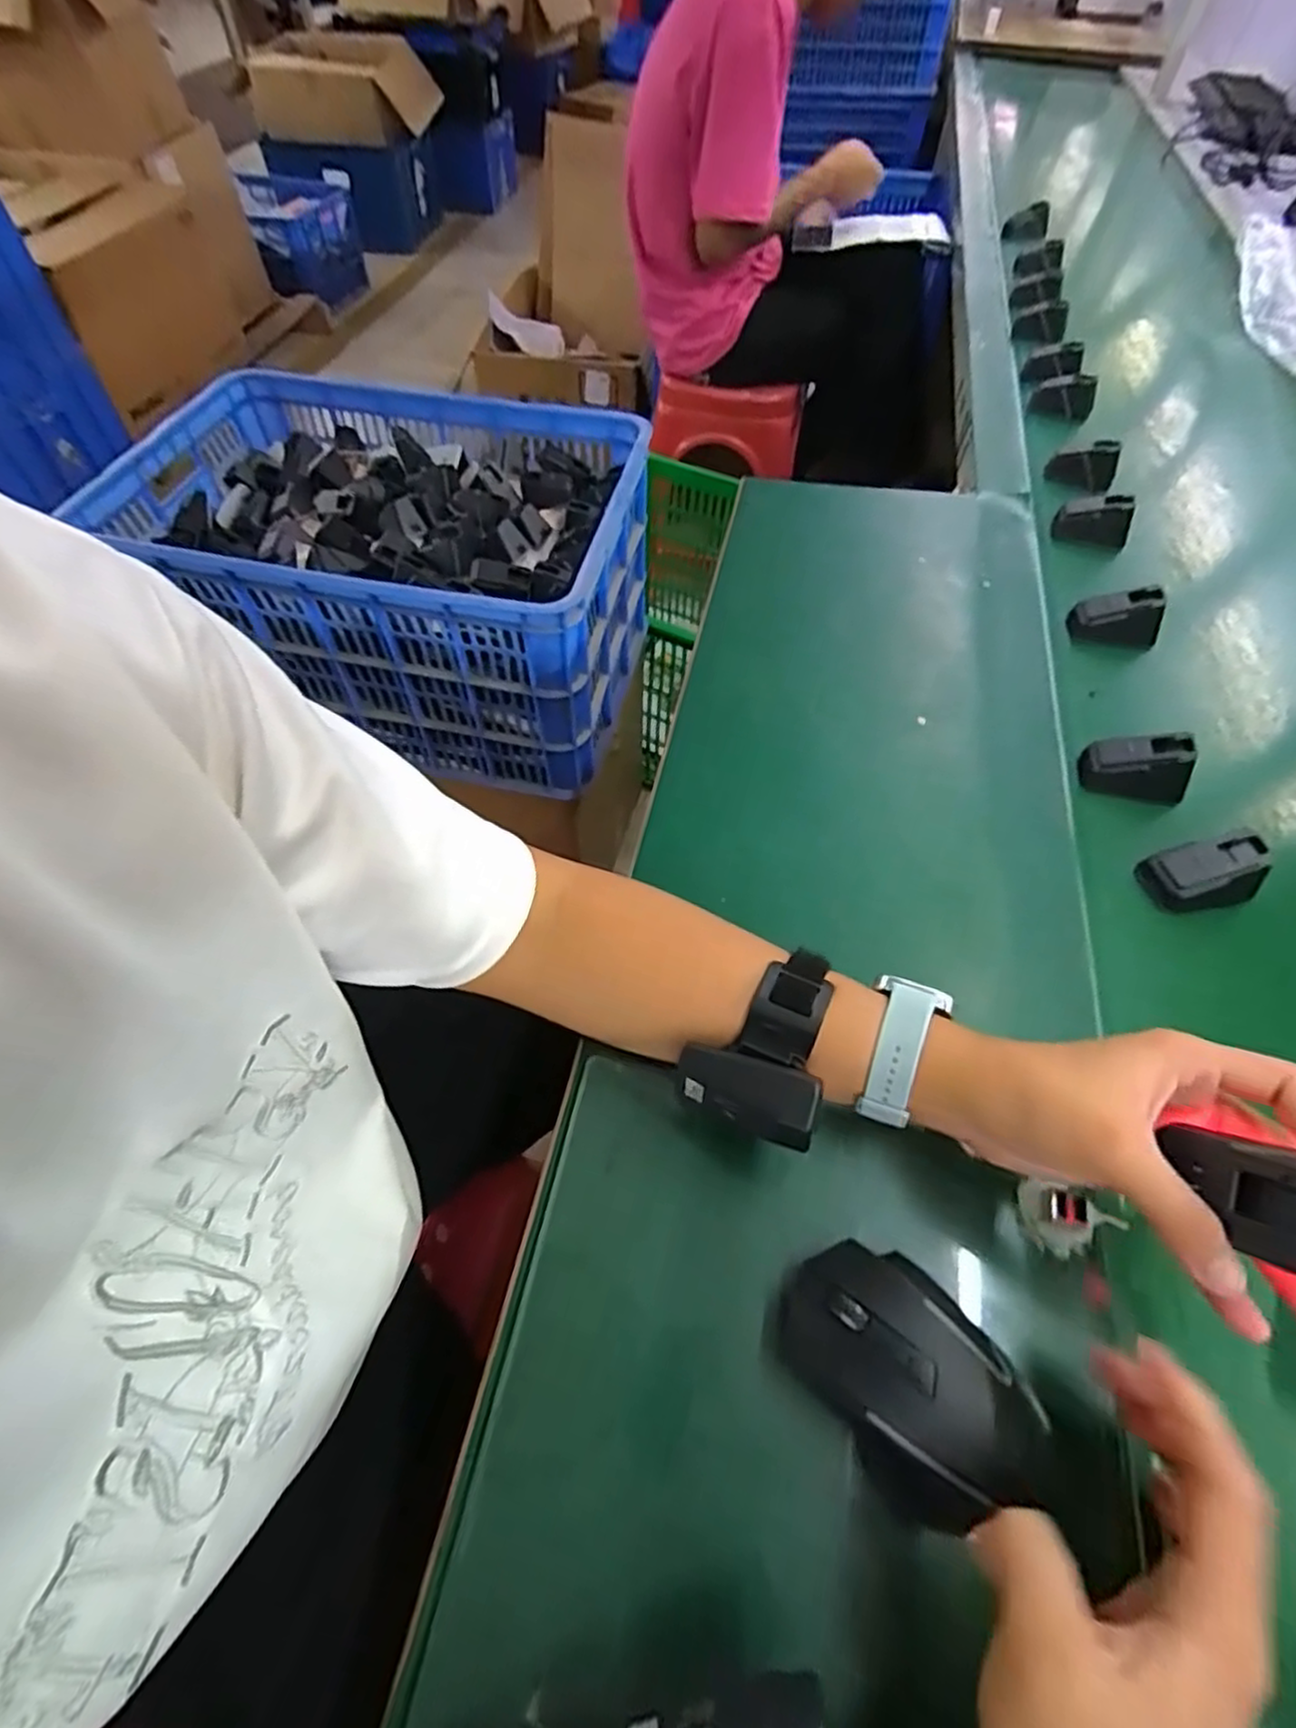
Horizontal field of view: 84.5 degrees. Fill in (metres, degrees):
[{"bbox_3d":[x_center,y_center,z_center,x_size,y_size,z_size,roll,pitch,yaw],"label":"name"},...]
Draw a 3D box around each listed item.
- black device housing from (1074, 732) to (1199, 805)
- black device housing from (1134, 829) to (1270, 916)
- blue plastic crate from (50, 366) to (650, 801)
[{"bbox_3d":[0.354,-0.072,0.518,0.067,0.041,0.043,17,59,12],"label":"black device housing"},{"bbox_3d":[0.363,0.008,0.463,0.064,0.033,0.041,-9,57,-4],"label":"black device housing"},{"bbox_3d":[-0.338,-0.399,0.964,0.658,0.276,0.408,15,58,11],"label":"blue plastic crate"}]

